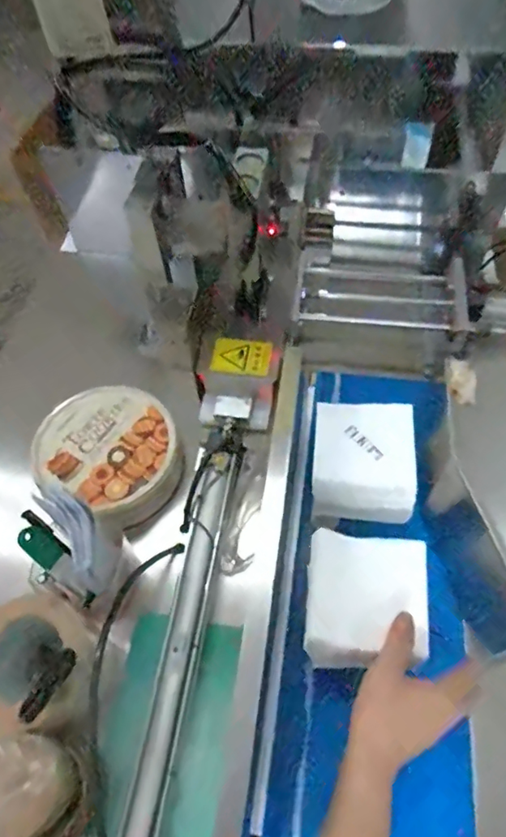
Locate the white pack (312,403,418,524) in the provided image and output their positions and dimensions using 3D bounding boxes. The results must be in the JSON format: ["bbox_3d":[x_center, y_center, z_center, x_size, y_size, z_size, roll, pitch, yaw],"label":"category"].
[{"bbox_3d":[0.132,0.056,0.626,0.118,0.093,0.118,0,56,4],"label":"white pack"}]

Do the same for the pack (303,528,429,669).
[{"bbox_3d":[0.119,0.187,0.547,0.120,0.040,0.128,3,68,14],"label":"pack"}]

